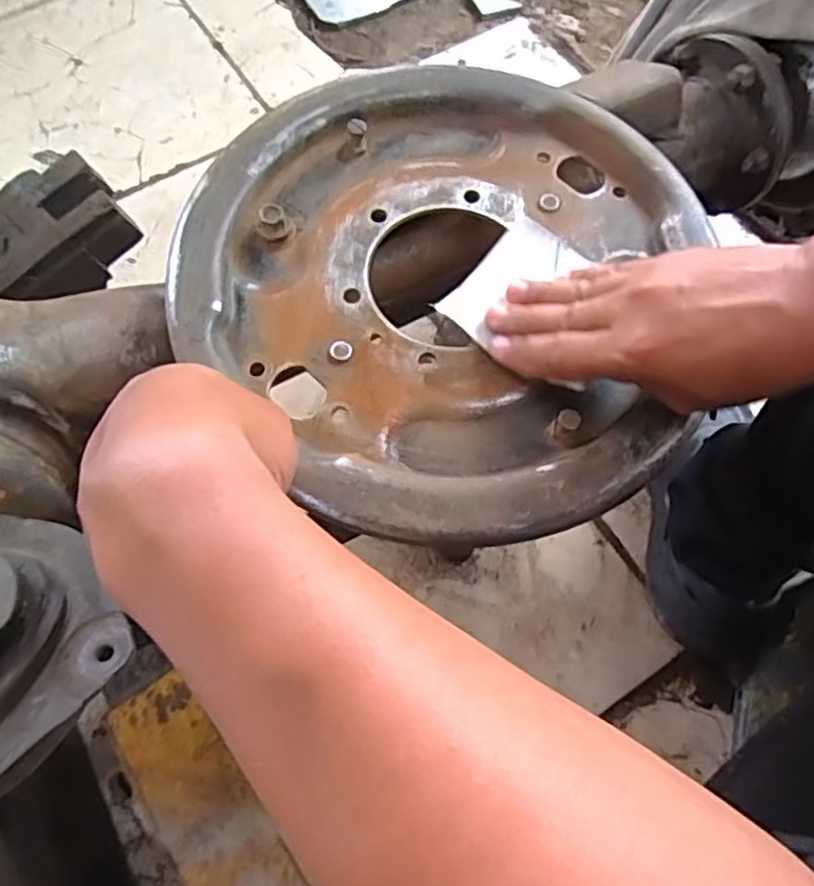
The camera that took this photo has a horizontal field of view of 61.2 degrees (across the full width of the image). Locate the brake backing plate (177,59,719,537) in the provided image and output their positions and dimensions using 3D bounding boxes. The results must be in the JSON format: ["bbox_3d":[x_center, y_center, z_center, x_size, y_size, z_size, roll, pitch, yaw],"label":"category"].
[{"bbox_3d":[0.015,-0.092,0.380,0.266,0.023,0.287,0,67,0],"label":"brake backing plate"}]

